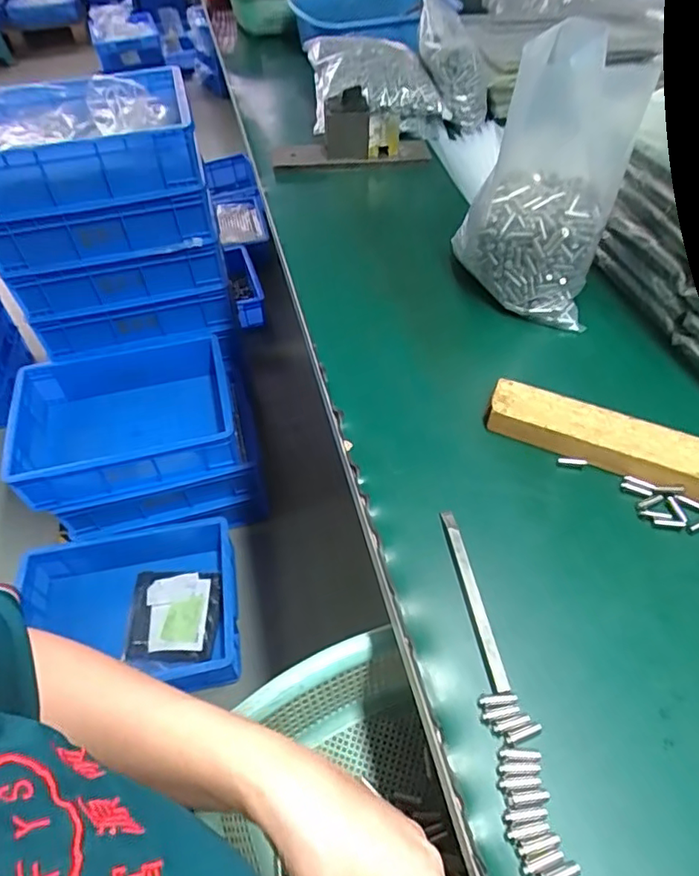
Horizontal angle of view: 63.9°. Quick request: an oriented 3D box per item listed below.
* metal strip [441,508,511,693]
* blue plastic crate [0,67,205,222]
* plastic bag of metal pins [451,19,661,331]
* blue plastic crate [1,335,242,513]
[{"bbox_3d":[0.078,0.098,0.358,0.010,0.006,0.122,-8,50,-4],"label":"metal strip"},{"bbox_3d":[-0.503,-0.550,1.033,0.414,0.134,0.310,-13,50,-8],"label":"blue plastic crate"},{"bbox_3d":[0.173,-0.225,0.504,0.125,0.221,0.117,16,52,16],"label":"plastic bag of metal pins"},{"bbox_3d":[-0.450,-0.033,1.161,0.412,0.150,0.303,-14,50,-8],"label":"blue plastic crate"}]

